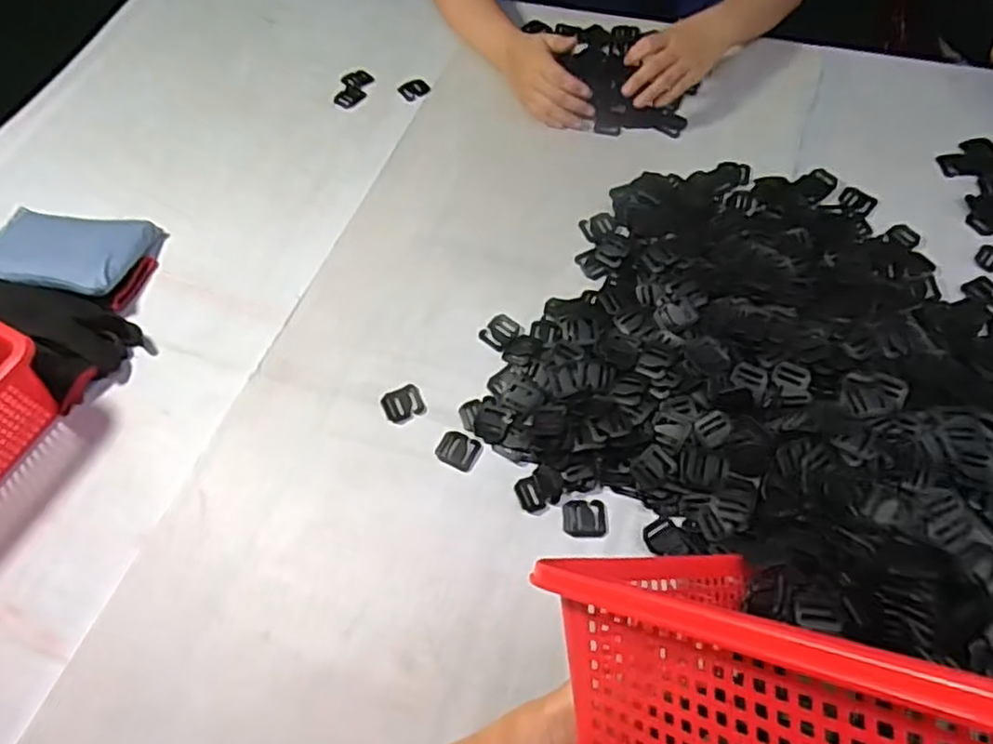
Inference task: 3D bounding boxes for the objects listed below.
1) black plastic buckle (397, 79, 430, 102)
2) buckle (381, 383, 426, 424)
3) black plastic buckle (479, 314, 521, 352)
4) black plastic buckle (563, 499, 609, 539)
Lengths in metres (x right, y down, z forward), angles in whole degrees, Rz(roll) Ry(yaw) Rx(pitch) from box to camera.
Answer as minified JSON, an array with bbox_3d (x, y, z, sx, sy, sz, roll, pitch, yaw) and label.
[{"bbox_3d":[-0.102,-0.350,0.837,0.035,0.007,0.029,-30,60,-23],"label":"black plastic buckle"},{"bbox_3d":[-0.084,0.030,0.616,0.036,0.010,0.030,-19,56,-16],"label":"buckle"},{"bbox_3d":[0.003,-0.039,0.652,0.030,0.007,0.037,34,58,21],"label":"black plastic buckle"},{"bbox_3d":[0.074,0.121,0.558,0.036,0.007,0.031,1,52,-2],"label":"black plastic buckle"}]

